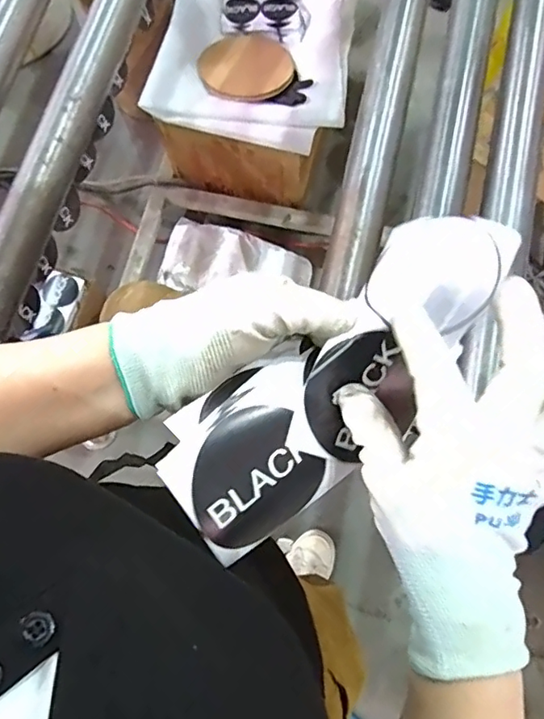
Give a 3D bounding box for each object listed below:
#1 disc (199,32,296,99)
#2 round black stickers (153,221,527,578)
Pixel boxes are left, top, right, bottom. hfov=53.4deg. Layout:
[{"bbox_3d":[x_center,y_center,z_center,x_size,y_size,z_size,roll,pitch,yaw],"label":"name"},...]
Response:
[{"bbox_3d":[-0.053,-0.614,1.122,0.192,0.021,0.187,0,74,1],"label":"disc"},{"bbox_3d":[0.043,0.009,0.314,0.235,0.050,0.083,-43,78,-9],"label":"round black stickers"}]

